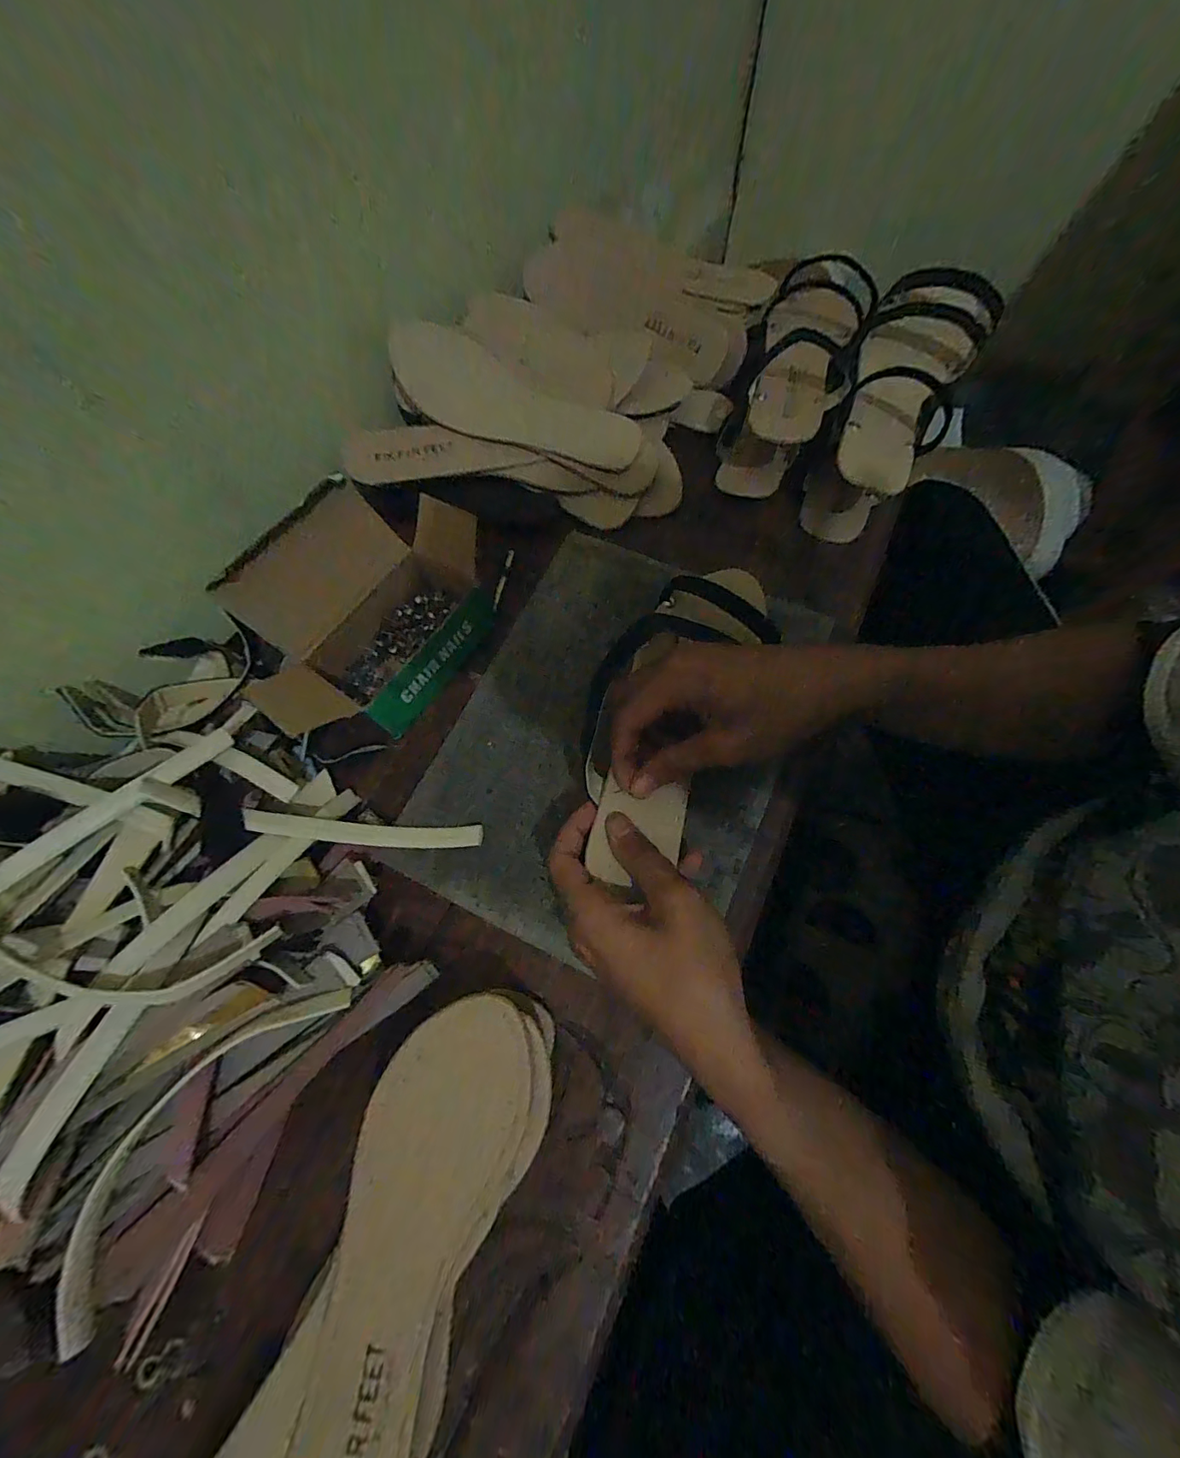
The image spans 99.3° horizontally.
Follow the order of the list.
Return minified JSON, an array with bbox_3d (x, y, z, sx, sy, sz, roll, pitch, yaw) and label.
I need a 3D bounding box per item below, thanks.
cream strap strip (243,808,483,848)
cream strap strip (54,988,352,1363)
[{"bbox_3d":[-0.138,0.064,0.313,0.140,0.020,0.015,4,71,-1],"label":"cream strap strip"},{"bbox_3d":[-0.196,0.194,0.244,0.047,0.020,0.167,34,73,9],"label":"cream strap strip"}]

